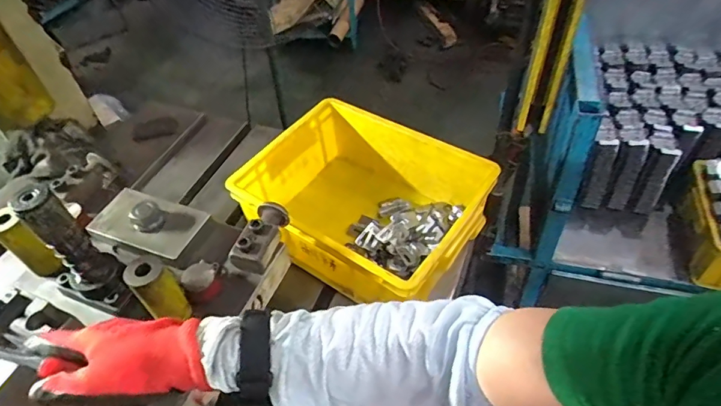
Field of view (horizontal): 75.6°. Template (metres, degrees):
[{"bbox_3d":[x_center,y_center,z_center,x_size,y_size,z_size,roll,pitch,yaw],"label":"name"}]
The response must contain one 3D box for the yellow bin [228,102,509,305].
[{"bbox_3d":[0.010,0.004,0.750,0.343,0.146,0.271,24,55,25],"label":"yellow bin"}]

